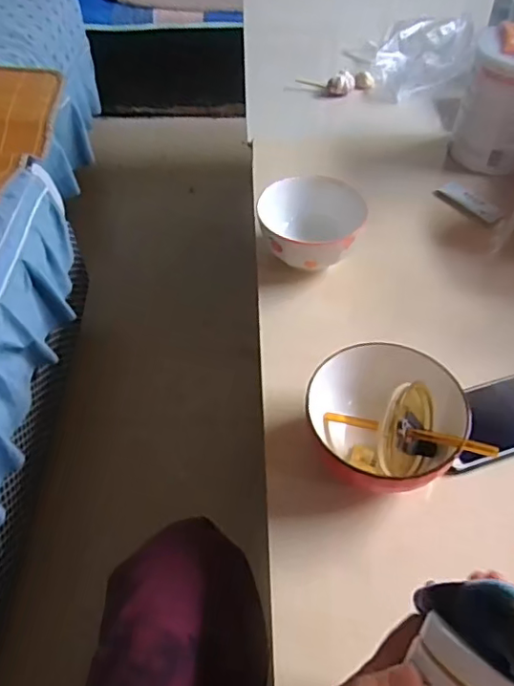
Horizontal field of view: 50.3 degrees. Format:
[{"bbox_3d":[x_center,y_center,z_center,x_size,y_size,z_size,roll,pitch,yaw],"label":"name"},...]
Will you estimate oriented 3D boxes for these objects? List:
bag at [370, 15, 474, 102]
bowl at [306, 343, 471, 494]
[{"bbox_3d":[0.297,-0.529,0.983,0.152,0.083,0.215,9,51,7],"label":"bag"},{"bbox_3d":[0.112,0.069,0.479,0.122,0.102,0.130,0,51,0],"label":"bowl"}]

